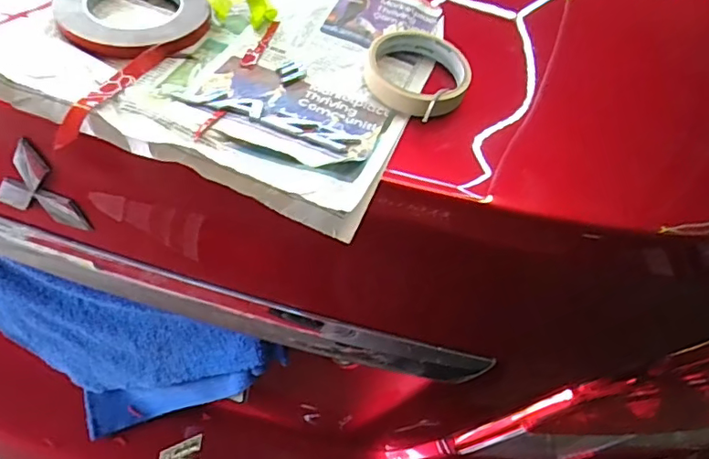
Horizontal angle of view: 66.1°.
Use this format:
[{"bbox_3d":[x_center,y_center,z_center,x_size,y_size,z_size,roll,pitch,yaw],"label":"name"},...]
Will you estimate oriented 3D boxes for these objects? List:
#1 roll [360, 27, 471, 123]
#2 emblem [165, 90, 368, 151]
[{"bbox_3d":[0.054,-0.137,0.472,0.091,0.030,0.093,5,49,-6],"label":"roll"},{"bbox_3d":[-0.060,-0.083,0.414,0.139,0.004,0.032,18,42,4],"label":"emblem"}]

